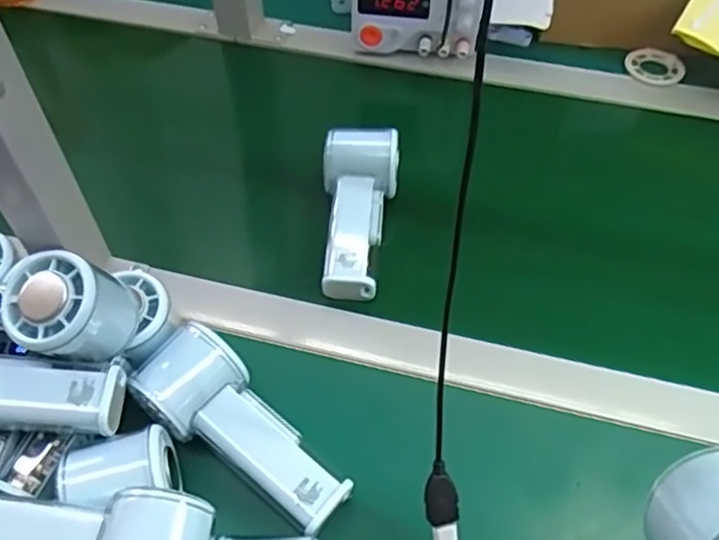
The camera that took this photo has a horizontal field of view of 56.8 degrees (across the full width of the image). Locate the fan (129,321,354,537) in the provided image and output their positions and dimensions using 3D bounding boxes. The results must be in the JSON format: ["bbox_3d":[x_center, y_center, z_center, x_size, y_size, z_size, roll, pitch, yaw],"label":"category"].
[{"bbox_3d":[-0.075,0.101,0.411,0.150,0.045,0.058,37,61,25],"label":"fan"}]

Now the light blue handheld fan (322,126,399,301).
[{"bbox_3d":[0.002,-0.049,0.522,0.059,0.039,0.139,0,52,0],"label":"light blue handheld fan"}]

